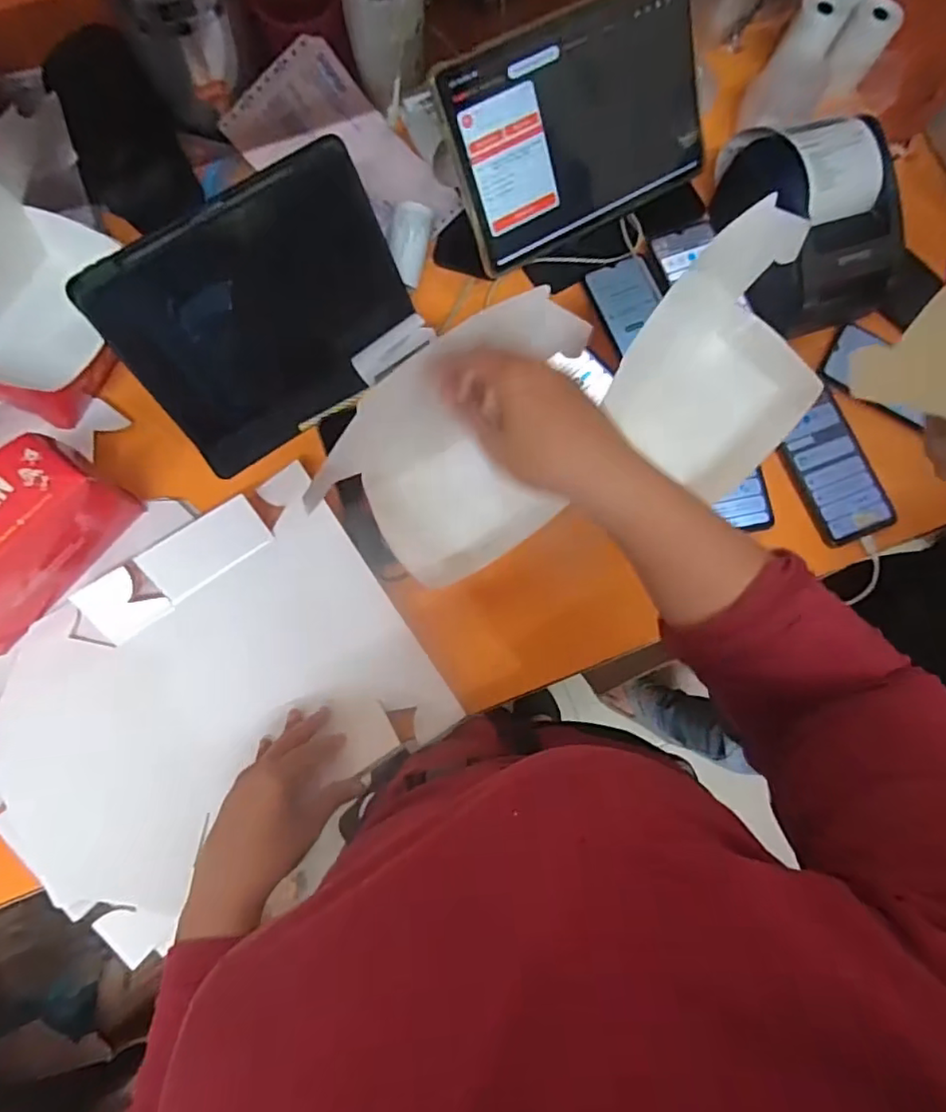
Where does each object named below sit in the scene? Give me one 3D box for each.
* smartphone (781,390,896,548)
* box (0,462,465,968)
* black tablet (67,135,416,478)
[{"bbox_3d":[0.365,-0.086,0.593,0.079,0.010,0.142,-22,81,-6],"label":"smartphone"},{"bbox_3d":[-0.234,0.128,0.526,0.359,0.035,0.274,-35,82,-8],"label":"box"},{"bbox_3d":[-0.184,-0.218,0.544,0.253,0.195,0.012,-34,40,-7],"label":"black tablet"}]

